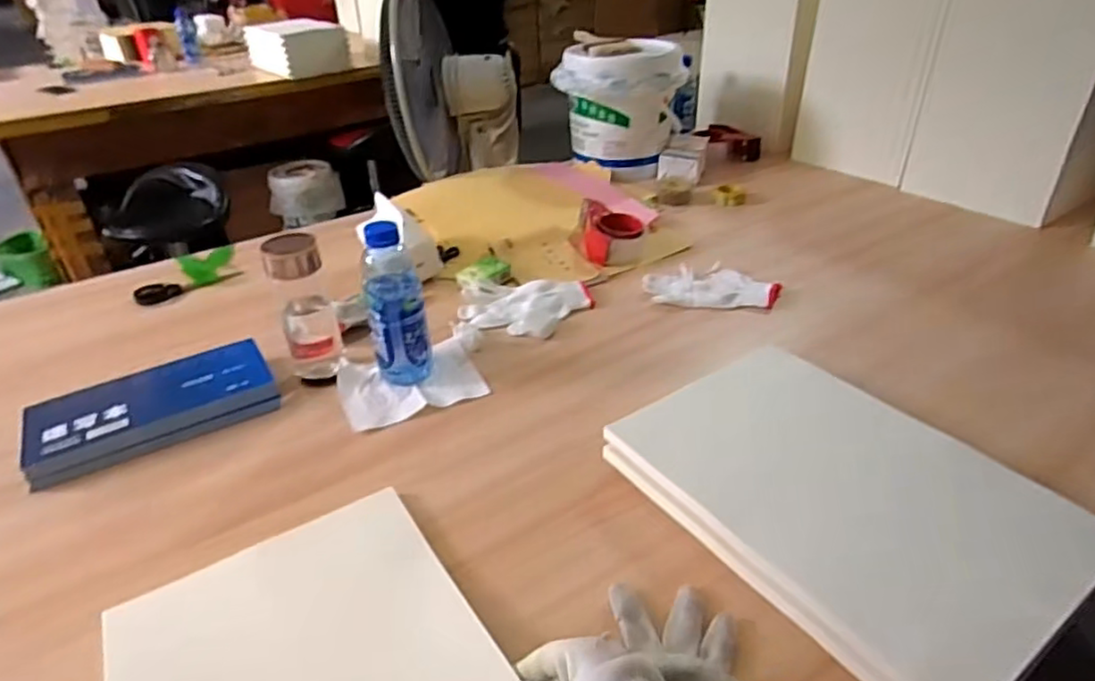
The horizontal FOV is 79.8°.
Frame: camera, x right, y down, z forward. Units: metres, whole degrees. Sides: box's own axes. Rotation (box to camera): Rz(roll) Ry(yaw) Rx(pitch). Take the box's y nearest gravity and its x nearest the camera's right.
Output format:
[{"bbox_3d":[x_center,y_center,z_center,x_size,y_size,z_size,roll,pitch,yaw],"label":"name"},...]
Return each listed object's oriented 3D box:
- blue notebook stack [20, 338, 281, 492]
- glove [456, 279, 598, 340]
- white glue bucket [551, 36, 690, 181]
[{"bbox_3d":[-0.468,0.077,0.782,0.257,0.041,0.130,-21,37,-26],"label":"blue notebook stack"},{"bbox_3d":[-0.035,-0.051,0.978,0.193,0.020,0.137,1,33,5],"label":"glove"},{"bbox_3d":[0.164,-0.518,1.460,0.266,0.242,0.218,3,33,8],"label":"white glue bucket"}]

